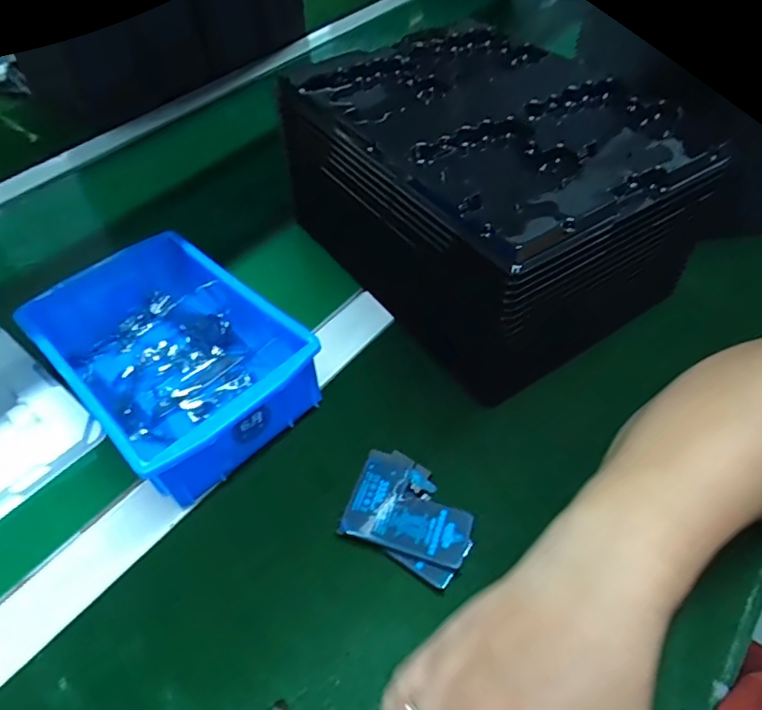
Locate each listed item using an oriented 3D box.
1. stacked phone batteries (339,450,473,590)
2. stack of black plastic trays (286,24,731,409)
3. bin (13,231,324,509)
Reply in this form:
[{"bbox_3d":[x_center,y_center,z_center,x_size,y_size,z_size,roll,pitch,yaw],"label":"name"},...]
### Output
[{"bbox_3d":[0.018,0.098,0.343,0.079,0.015,0.062,22,53,20],"label":"stacked phone batteries"},{"bbox_3d":[0.083,-0.128,0.450,0.216,0.147,0.297,-28,54,-19],"label":"stack of black plastic trays"},{"bbox_3d":[-0.149,0.000,0.399,0.130,0.064,0.198,-37,57,-27],"label":"bin"}]

